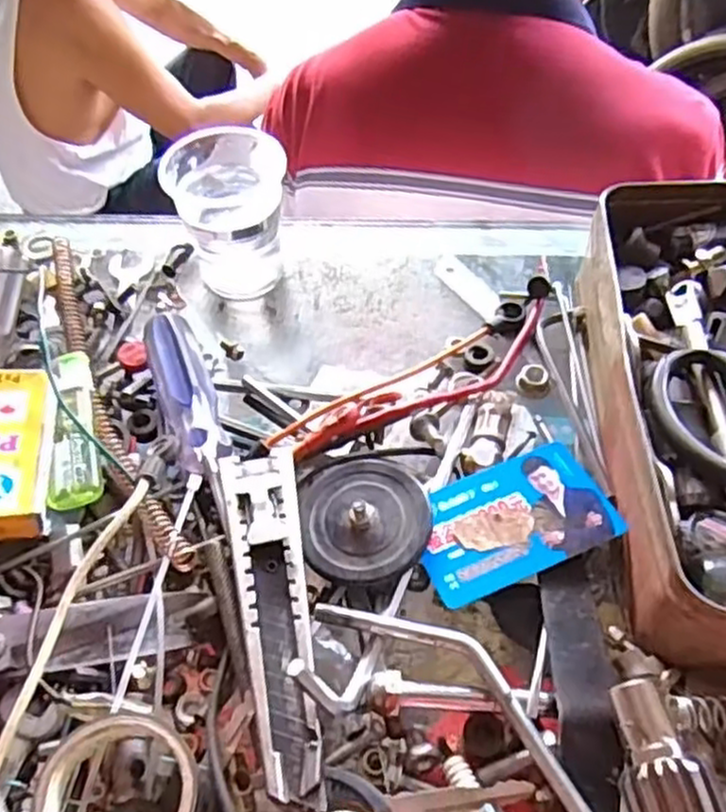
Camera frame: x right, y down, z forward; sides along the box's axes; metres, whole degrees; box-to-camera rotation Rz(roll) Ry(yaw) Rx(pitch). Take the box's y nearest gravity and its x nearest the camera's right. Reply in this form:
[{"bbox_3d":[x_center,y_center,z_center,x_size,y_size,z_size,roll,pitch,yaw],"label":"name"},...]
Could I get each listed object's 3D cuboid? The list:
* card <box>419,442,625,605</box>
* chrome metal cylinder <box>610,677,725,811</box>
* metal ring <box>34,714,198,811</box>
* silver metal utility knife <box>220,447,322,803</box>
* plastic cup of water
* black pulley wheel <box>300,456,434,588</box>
[{"bbox_3d":[0.064,0.049,0.324,0.085,0.004,0.052,-21,52,-12],"label":"card"},{"bbox_3d":[0.101,0.123,0.251,0.028,0.027,0.055,1,53,3],"label":"chrome metal cylinder"},{"bbox_3d":[-0.081,0.131,0.250,0.051,0.014,0.051,-1,53,1],"label":"metal ring"},{"bbox_3d":[-0.034,0.077,0.298,0.030,0.017,0.142,-10,53,-6],"label":"silver metal utility knife"},{"bbox_3d":[-0.074,-0.106,0.422,0.065,0.076,0.060,-6,53,-3],"label":"plastic cup of water"},{"bbox_3d":[0.001,0.048,0.323,0.054,0.020,0.059,-1,53,1],"label":"black pulley wheel"}]

